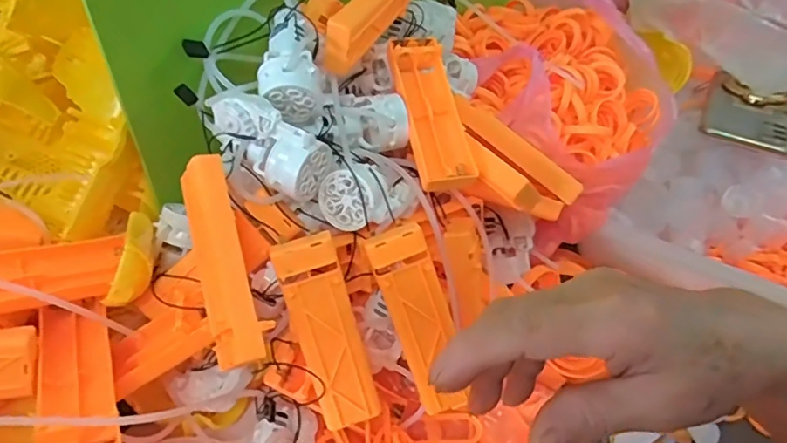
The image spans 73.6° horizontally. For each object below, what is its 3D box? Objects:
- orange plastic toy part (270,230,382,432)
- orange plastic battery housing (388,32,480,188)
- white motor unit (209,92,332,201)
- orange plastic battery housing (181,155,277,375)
[{"bbox_3d":[-0.034,0.061,0.283,0.032,0.109,0.013,-21,17,-22],"label":"orange plastic toy part"},{"bbox_3d":[0.024,-0.070,0.337,0.036,0.024,0.112,-7,64,-9],"label":"orange plastic battery housing"},{"bbox_3d":[-0.070,-0.045,0.290,0.072,0.034,0.032,37,51,2],"label":"white motor unit"},{"bbox_3d":[-0.087,0.018,0.269,0.025,0.011,0.108,-14,75,-15],"label":"orange plastic battery housing"}]

